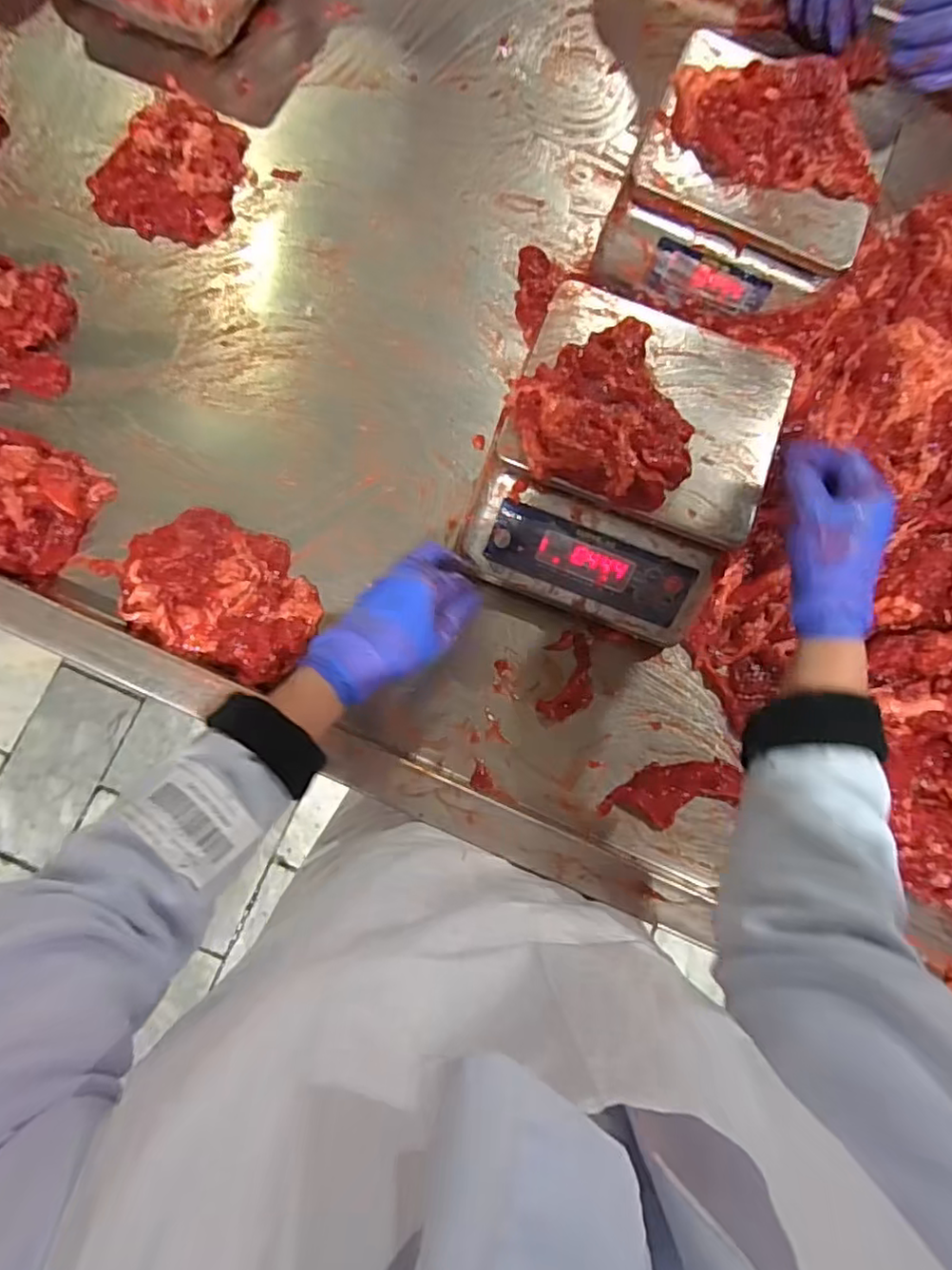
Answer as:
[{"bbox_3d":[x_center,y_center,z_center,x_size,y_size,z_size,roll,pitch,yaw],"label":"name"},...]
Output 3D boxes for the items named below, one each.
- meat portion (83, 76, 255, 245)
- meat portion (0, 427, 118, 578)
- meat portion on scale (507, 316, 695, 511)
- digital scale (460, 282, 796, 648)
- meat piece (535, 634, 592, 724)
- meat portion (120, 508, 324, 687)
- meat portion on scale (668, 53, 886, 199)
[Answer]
[{"bbox_3d":[-0.316,-0.499,0.656,0.142,0.034,0.179,27,81,3],"label":"meat portion"},{"bbox_3d":[-0.426,-0.126,0.564,0.144,0.036,0.119,21,80,2],"label":"meat portion"},{"bbox_3d":[0.107,-0.172,0.494,0.136,0.042,0.147,0,80,-2],"label":"meat portion on scale"},{"bbox_3d":[0.133,-0.150,0.570,0.222,0.109,0.266,21,80,2],"label":"digital scale"},{"bbox_3d":[0.086,0.038,0.584,0.049,0.004,0.085,5,80,-1],"label":"meat piece"},{"bbox_3d":[-0.235,-0.041,0.566,0.189,0.038,0.132,23,80,2],"label":"meat portion"},{"bbox_3d":[0.278,-0.468,0.562,0.186,0.041,0.109,5,80,-1],"label":"meat portion on scale"}]

